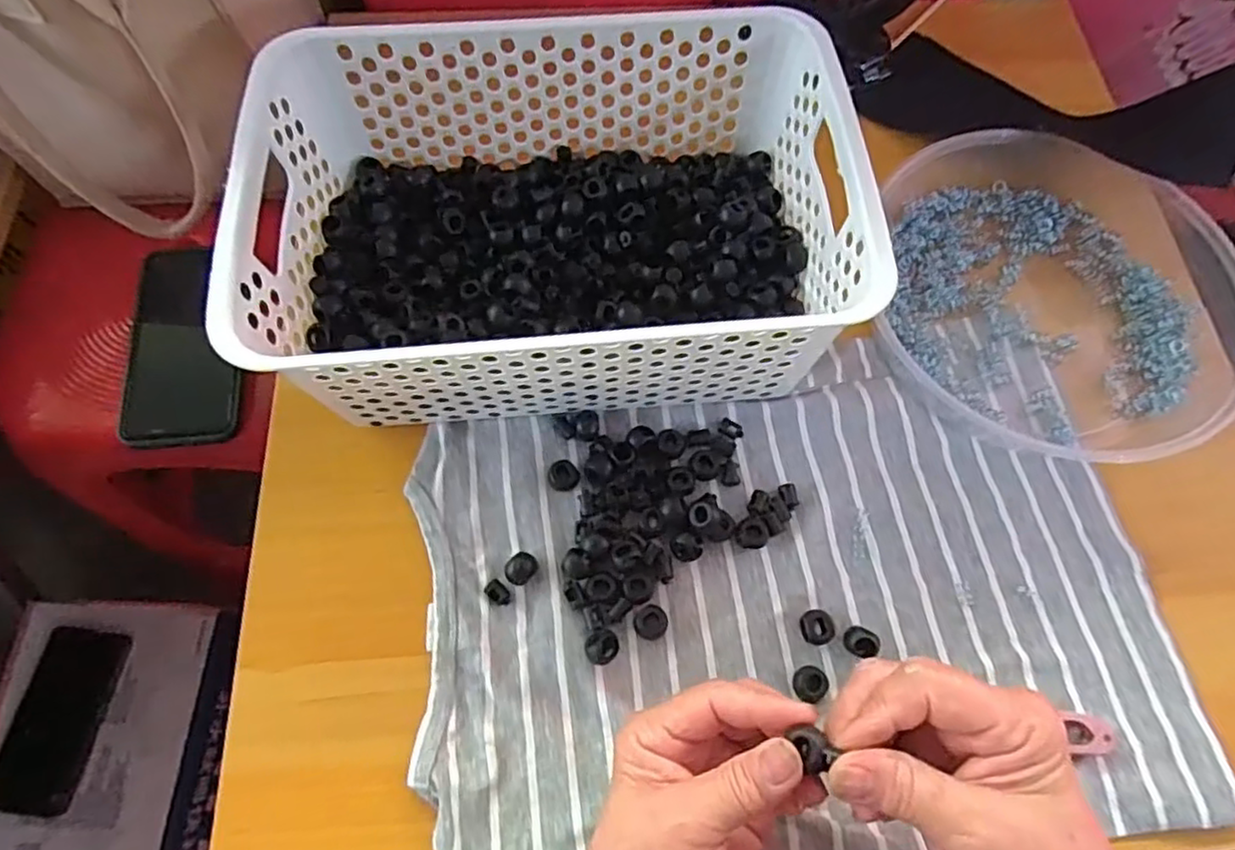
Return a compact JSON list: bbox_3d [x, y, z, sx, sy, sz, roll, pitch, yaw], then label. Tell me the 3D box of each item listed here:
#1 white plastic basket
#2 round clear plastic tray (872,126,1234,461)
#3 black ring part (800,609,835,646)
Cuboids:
[{"bbox_3d":[-0.032,-0.112,0.381,0.300,0.111,0.199,-5,69,-3],"label":"white plastic basket"},{"bbox_3d":[0.272,-0.092,0.417,0.212,0.038,0.228,0,68,-1],"label":"round clear plastic tray"},{"bbox_3d":[0.105,0.106,0.354,0.016,0.009,0.018,-12,69,-5],"label":"black ring part"}]

